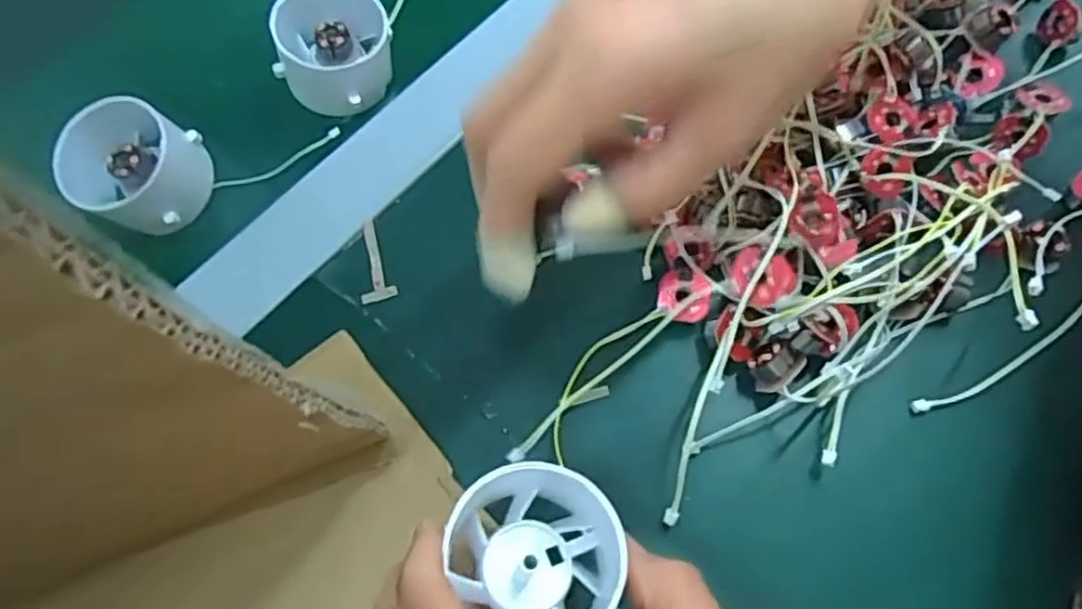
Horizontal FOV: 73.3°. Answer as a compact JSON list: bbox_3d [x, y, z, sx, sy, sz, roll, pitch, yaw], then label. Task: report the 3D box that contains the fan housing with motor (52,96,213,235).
[{"bbox_3d":[-0.174,-0.059,0.313,0.051,0.039,0.048,0,69,1],"label":"fan housing with motor"}]

